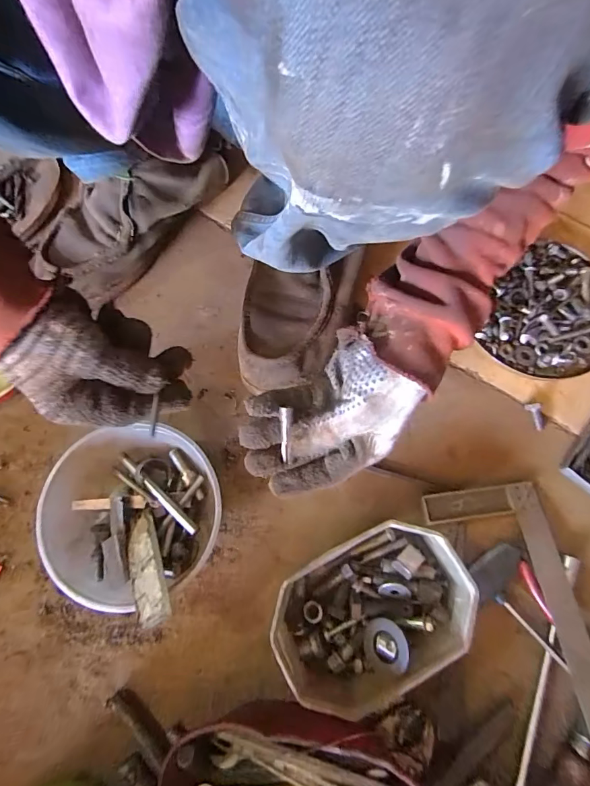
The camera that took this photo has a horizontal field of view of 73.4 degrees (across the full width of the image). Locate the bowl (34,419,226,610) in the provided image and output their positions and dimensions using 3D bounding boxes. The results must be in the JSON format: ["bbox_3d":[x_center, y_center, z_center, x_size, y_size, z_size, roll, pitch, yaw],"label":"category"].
[{"bbox_3d":[-0.156,0.119,0.402,0.161,0.068,0.156,0,72,-1],"label":"bowl"}]

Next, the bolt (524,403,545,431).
[{"bbox_3d":[0.270,0.025,0.438,0.014,0.015,0.031,-15,74,-4],"label":"bolt"}]

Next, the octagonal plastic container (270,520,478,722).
[{"bbox_3d":[0.071,0.207,0.376,0.184,0.056,0.128,-27,75,-9],"label":"octagonal plastic container"}]

